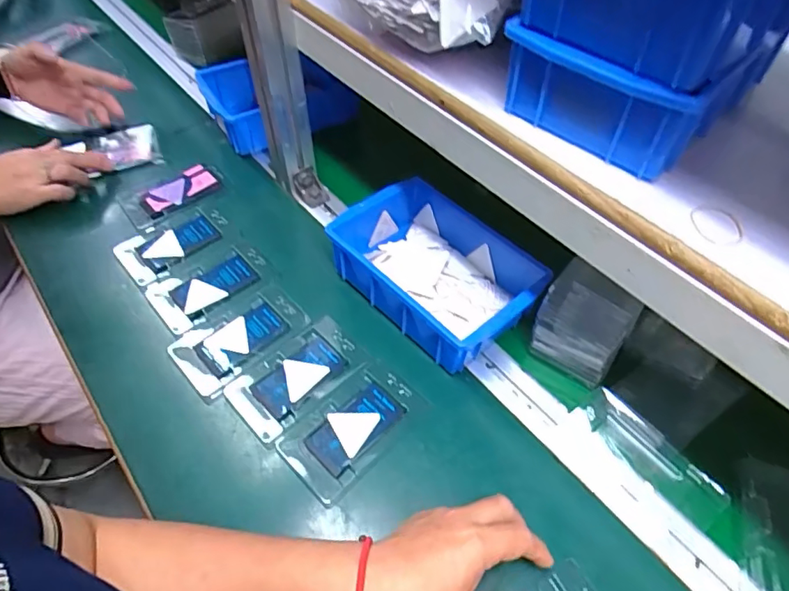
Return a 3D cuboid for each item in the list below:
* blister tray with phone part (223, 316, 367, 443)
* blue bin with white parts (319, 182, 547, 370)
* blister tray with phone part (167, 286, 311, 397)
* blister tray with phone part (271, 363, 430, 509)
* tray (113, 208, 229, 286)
[{"bbox_3d":[-0.093,0.075,0.508,0.122,0.010,0.073,-35,60,-25],"label":"blister tray with phone part"},{"bbox_3d":[0.044,-0.029,0.556,0.147,0.066,0.203,-32,59,-24],"label":"blue bin with white parts"},{"bbox_3d":[-0.154,0.042,0.541,0.128,0.013,0.070,-33,59,-24],"label":"blister tray with phone part"},{"bbox_3d":[-0.035,0.116,0.477,0.126,0.014,0.073,-37,60,-26],"label":"blister tray with phone part"},{"bbox_3d":[-0.256,-0.064,0.622,0.122,0.013,0.076,-33,59,-24],"label":"tray"}]

